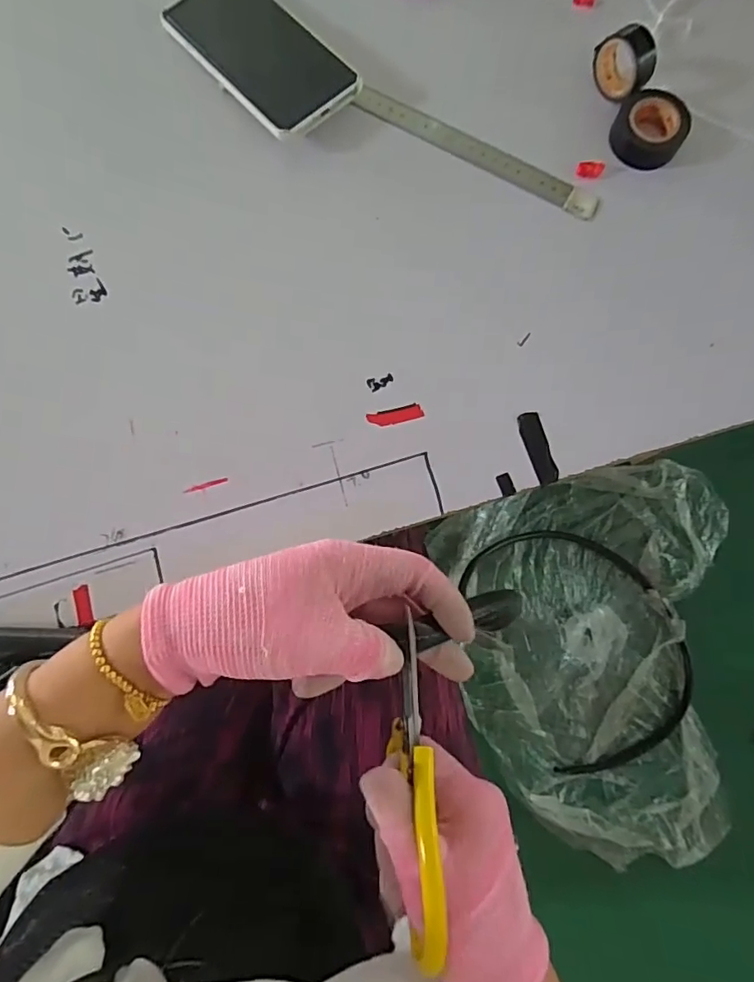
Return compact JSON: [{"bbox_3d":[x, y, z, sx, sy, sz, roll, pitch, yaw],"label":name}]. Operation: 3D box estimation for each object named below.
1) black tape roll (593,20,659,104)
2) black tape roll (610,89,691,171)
[{"bbox_3d":[0.182,-0.316,0.388,0.019,0.039,0.047,-29,82,-5],"label":"black tape roll"},{"bbox_3d":[0.202,-0.270,0.390,0.050,0.017,0.049,0,80,0],"label":"black tape roll"}]

